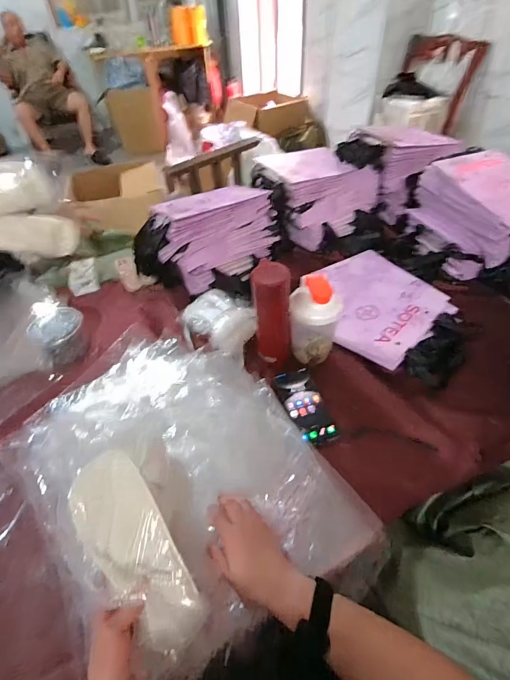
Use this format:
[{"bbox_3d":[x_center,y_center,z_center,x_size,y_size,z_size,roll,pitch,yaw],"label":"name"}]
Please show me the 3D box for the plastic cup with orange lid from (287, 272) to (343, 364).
[{"bbox_3d":[0.114,-0.035,0.680,0.094,0.177,0.078,6,48,9],"label":"plastic cup with orange lid"}]

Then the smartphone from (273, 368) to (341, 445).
[{"bbox_3d":[0.096,0.122,0.666,0.073,0.013,0.161,-16,48,-11],"label":"smartphone"}]

